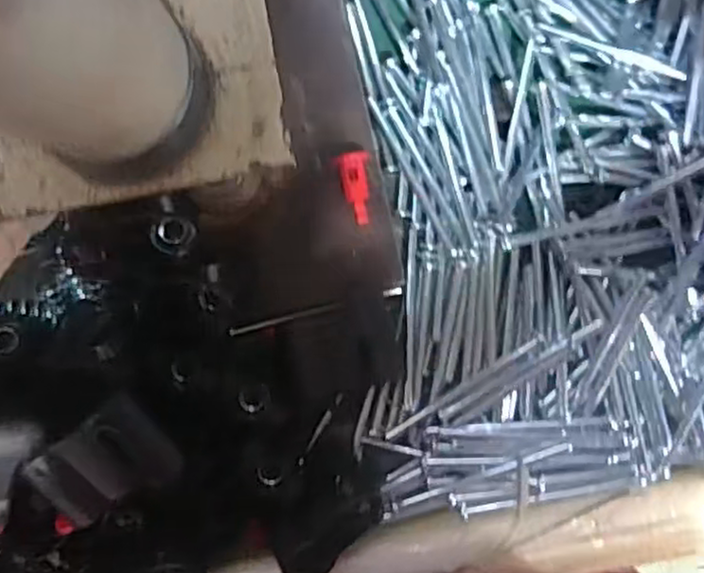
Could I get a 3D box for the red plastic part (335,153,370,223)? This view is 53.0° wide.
[{"bbox_3d":[0.003,-0.055,0.388,0.017,0.008,0.040,-11,86,0],"label":"red plastic part"}]

